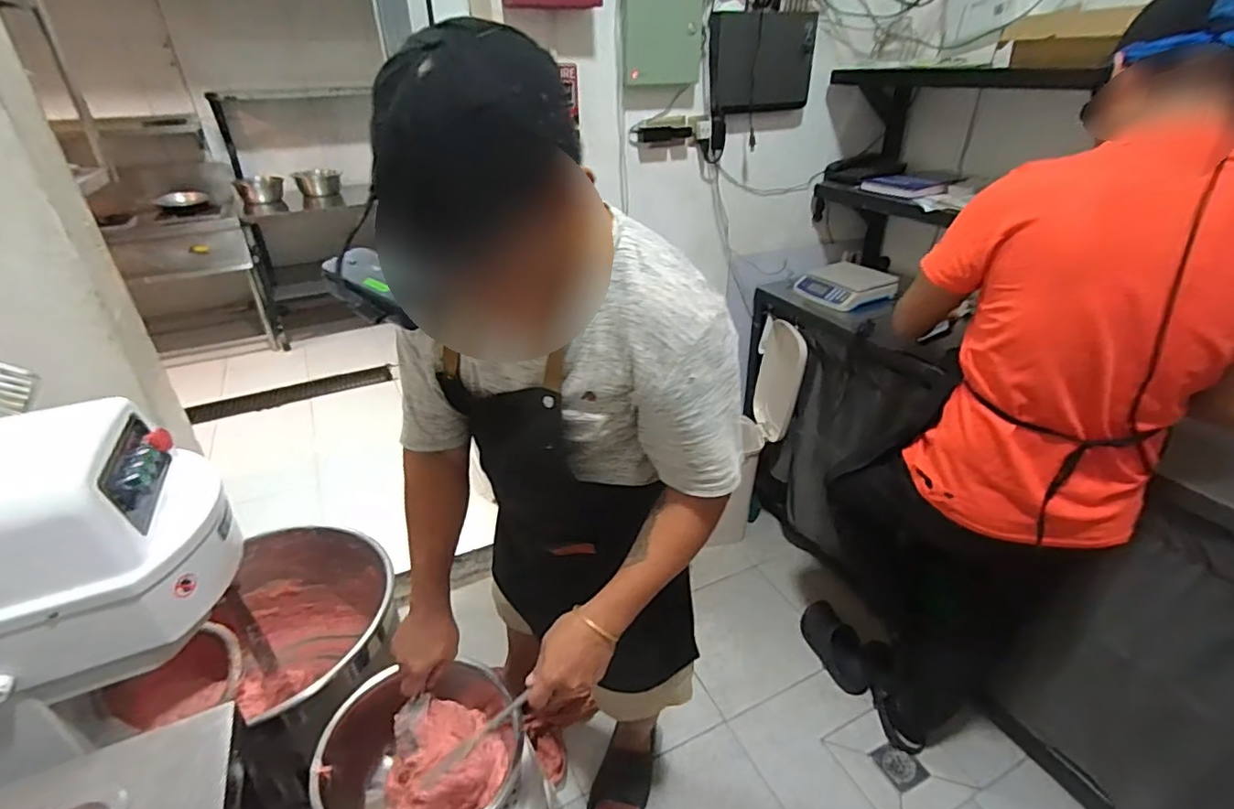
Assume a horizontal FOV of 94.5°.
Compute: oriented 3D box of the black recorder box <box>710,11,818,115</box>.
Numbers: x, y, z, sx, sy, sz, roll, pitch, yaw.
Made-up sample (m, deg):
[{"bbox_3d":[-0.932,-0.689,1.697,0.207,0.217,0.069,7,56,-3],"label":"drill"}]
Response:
[{"bbox_3d":[0.396,-0.910,1.522,0.340,0.228,0.057,-15,29,-19],"label":"black recorder box"}]

